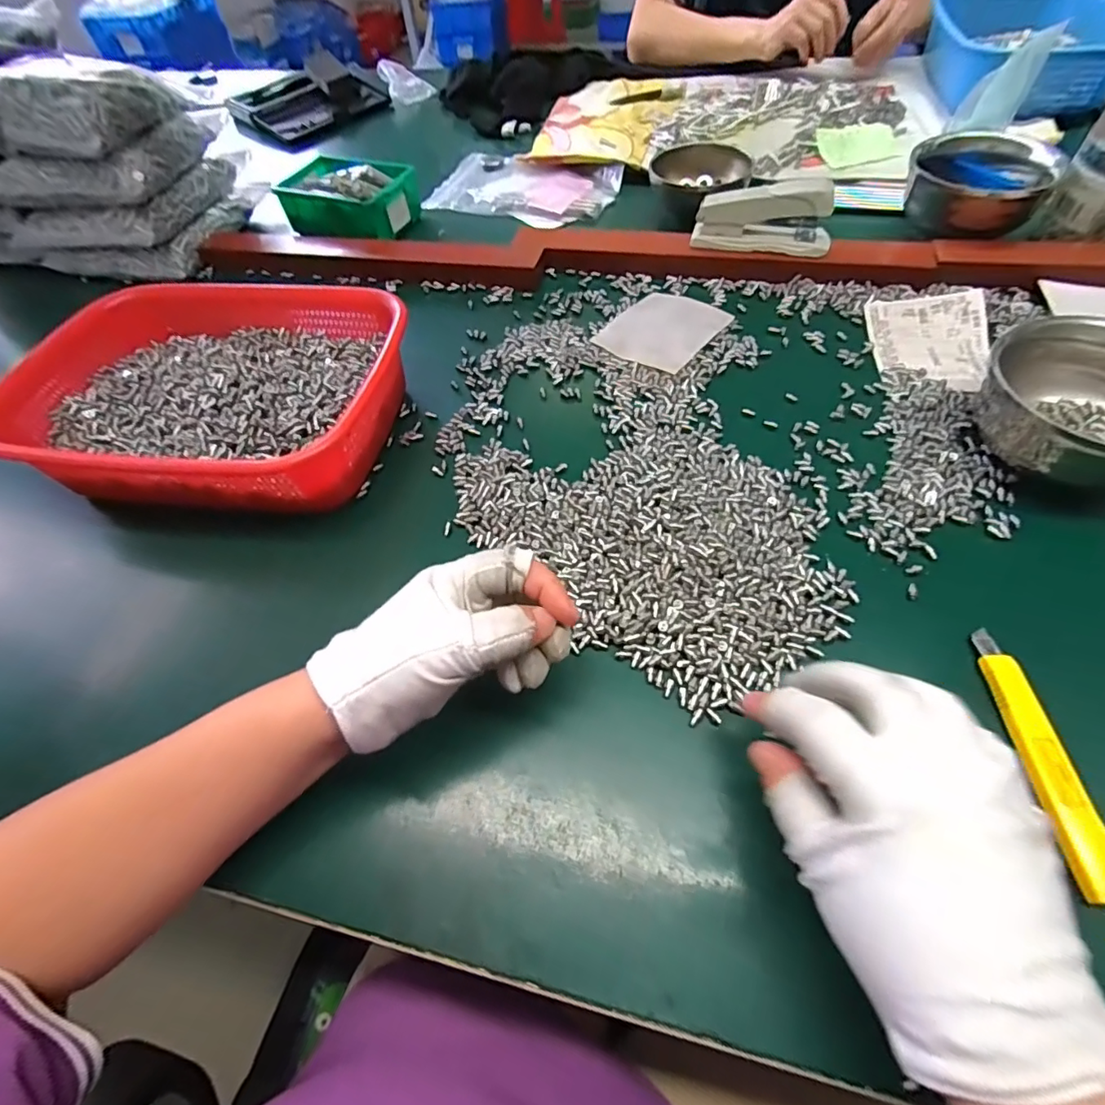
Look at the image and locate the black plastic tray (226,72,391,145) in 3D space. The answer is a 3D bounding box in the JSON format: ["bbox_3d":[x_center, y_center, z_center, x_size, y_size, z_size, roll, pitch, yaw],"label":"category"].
[{"bbox_3d":[-0.419,-0.761,0.893,0.219,0.039,0.219,-41,62,-20],"label":"black plastic tray"}]

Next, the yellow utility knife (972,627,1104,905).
[{"bbox_3d":[0.241,0.097,0.262,0.022,0.011,0.127,-4,56,2],"label":"yellow utility knife"}]

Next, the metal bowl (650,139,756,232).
[{"bbox_3d":[0.161,-0.409,0.608,0.097,0.070,0.097,-2,56,3],"label":"metal bowl"}]

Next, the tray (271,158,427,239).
[{"bbox_3d":[-0.244,-0.427,0.639,0.150,0.055,0.110,23,61,19],"label":"tray"}]

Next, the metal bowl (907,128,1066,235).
[{"bbox_3d":[0.409,-0.354,0.517,0.117,0.065,0.117,-2,56,3],"label":"metal bowl"}]

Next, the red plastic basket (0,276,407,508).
[{"bbox_3d":[-0.258,-0.123,0.424,0.282,0.075,0.208,7,57,9],"label":"red plastic basket"}]

